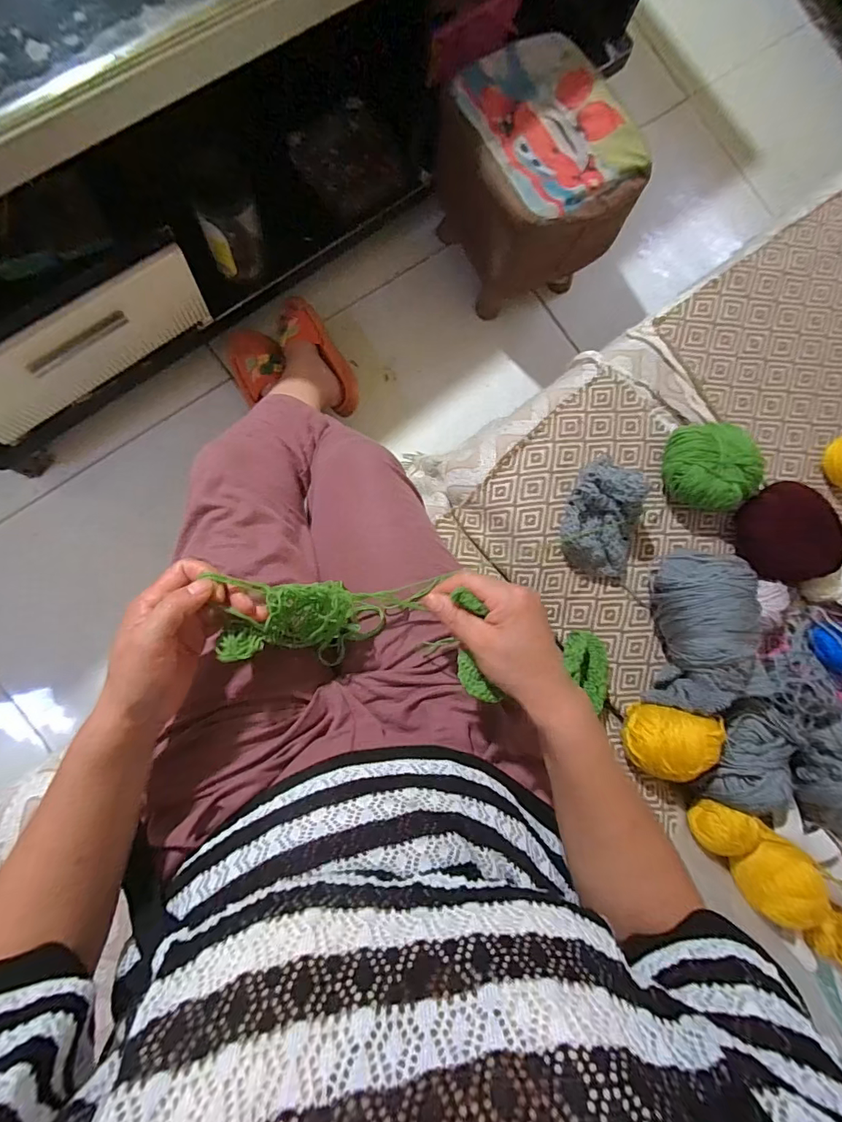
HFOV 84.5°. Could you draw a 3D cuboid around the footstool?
[{"bbox_3d":[0.175,-0.618,0.778,0.246,0.223,0.268,-25,90,-10],"label":"footstool"}]

